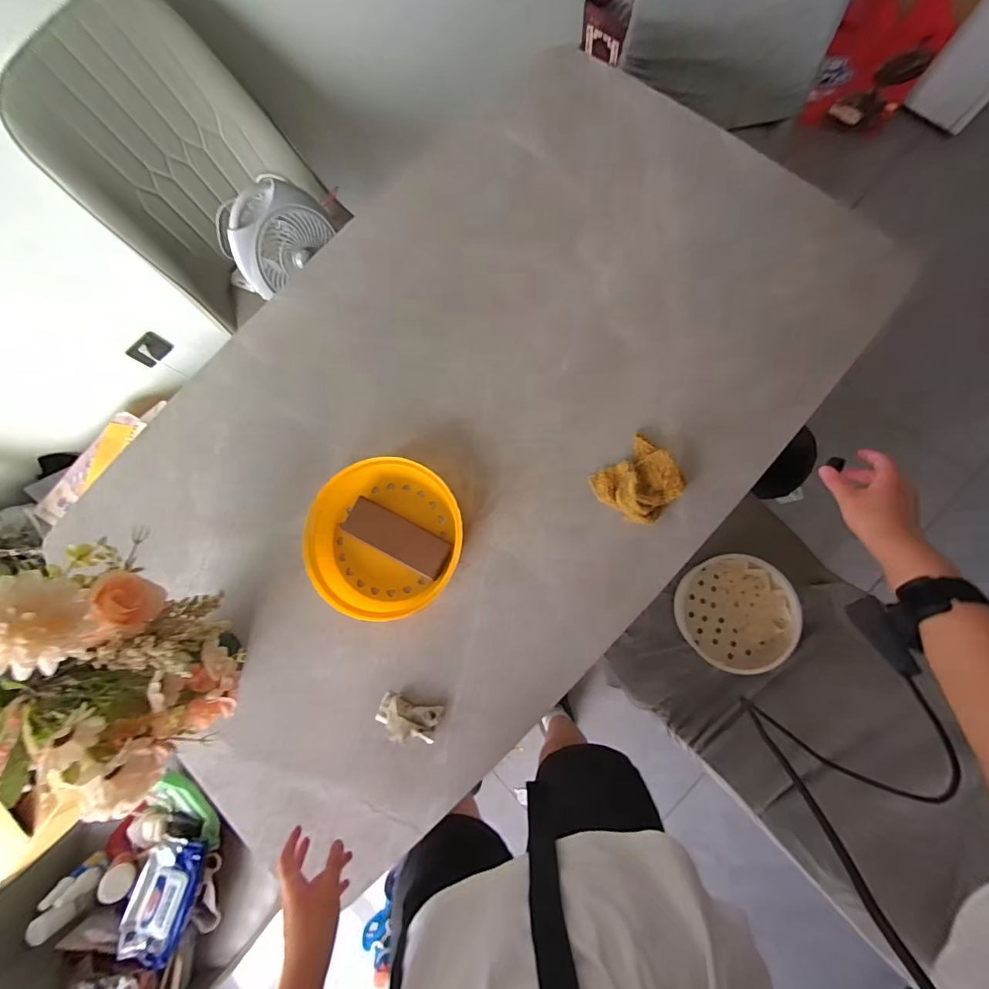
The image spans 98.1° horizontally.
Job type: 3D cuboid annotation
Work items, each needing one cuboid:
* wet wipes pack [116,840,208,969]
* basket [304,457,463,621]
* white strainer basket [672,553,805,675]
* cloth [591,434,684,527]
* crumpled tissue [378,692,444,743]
[{"bbox_3d":[-0.580,0.703,0.751,0.099,0.040,0.165,12,69,-11],"label":"wet wipes pack"},{"bbox_3d":[-0.154,0.064,0.611,0.213,0.059,0.208,-1,80,7],"label":"basket"},{"bbox_3d":[0.440,0.214,0.786,0.186,0.062,0.200,8,81,8],"label":"white strainer basket"},{"bbox_3d":[0.202,-0.016,0.598,0.102,0.034,0.097,-41,78,-1],"label":"cloth"},{"bbox_3d":[-0.118,0.305,0.583,0.083,0.037,0.047,12,82,9],"label":"crumpled tissue"}]

